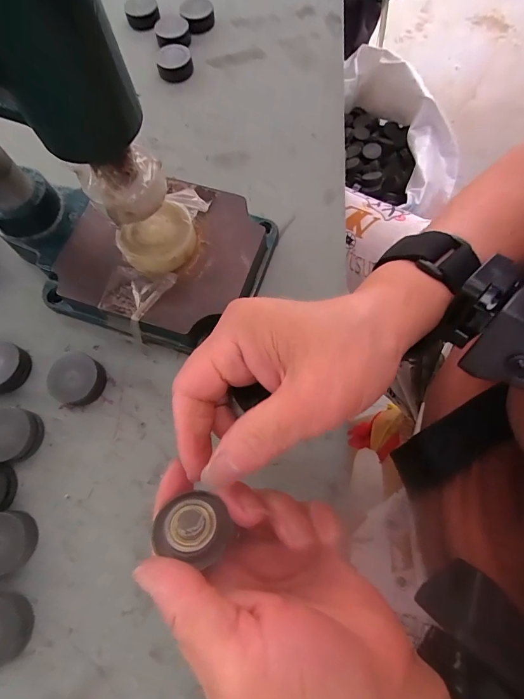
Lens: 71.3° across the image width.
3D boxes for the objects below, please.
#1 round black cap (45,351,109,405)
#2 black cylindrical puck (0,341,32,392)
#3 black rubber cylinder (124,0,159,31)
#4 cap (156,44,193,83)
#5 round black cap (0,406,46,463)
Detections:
[{"bbox_3d":[-0.122,0.020,0.242,0.030,0.015,0.033,18,72,7],"label":"round black cap"},{"bbox_3d":[-0.175,0.012,0.246,0.033,0.015,0.031,0,71,1],"label":"black cylindrical puck"},{"bbox_3d":[-0.117,-0.329,0.355,0.031,0.013,0.036,-15,71,-4],"label":"black rubber cylinder"},{"bbox_3d":[-0.081,-0.266,0.337,0.032,0.010,0.038,-12,71,-3],"label":"cap"},{"bbox_3d":[-0.157,0.054,0.230,0.034,0.017,0.032,0,71,1],"label":"round black cap"}]

